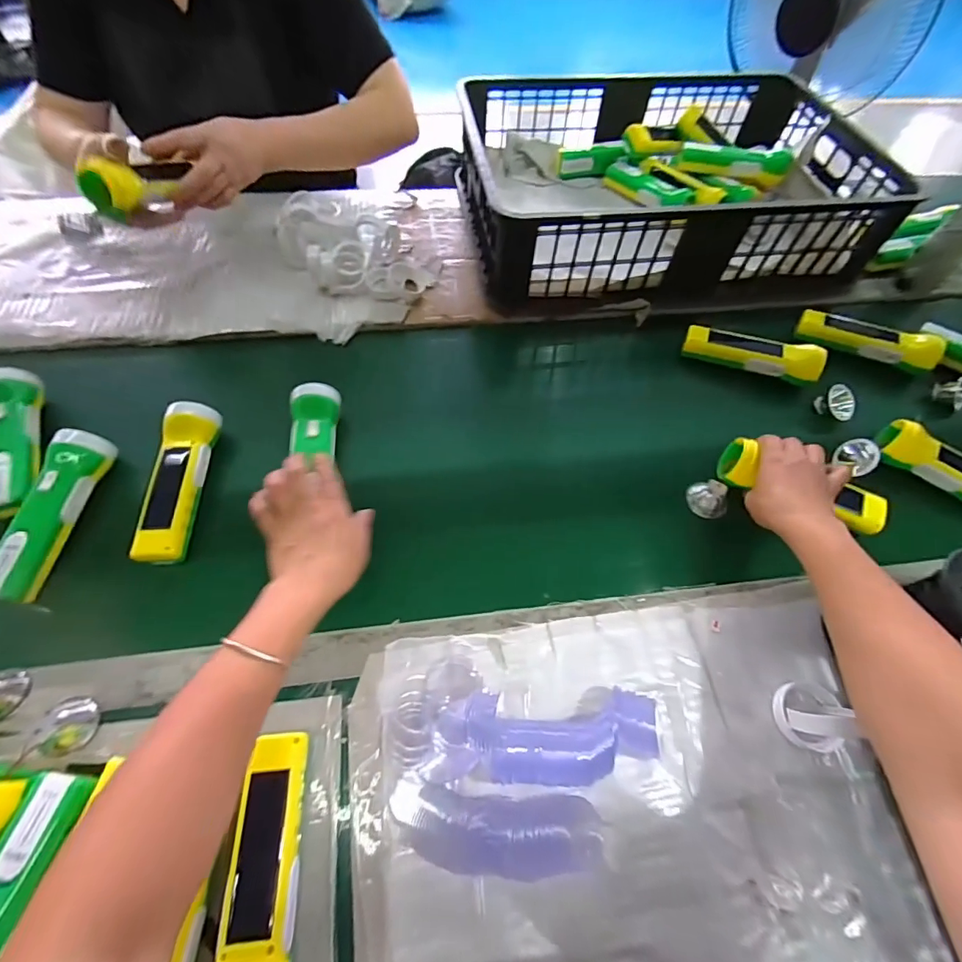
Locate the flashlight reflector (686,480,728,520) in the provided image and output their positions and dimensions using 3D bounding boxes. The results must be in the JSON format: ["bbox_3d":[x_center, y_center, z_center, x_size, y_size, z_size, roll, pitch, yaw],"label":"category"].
[{"bbox_3d":[0.251,0.019,0.503,0.036,0.031,0.033,5,58,-1],"label":"flashlight reflector"}]

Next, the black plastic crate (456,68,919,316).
[{"bbox_3d":[0.277,-0.475,0.725,0.591,0.130,0.429,-4,59,-6],"label":"black plastic crate"}]

